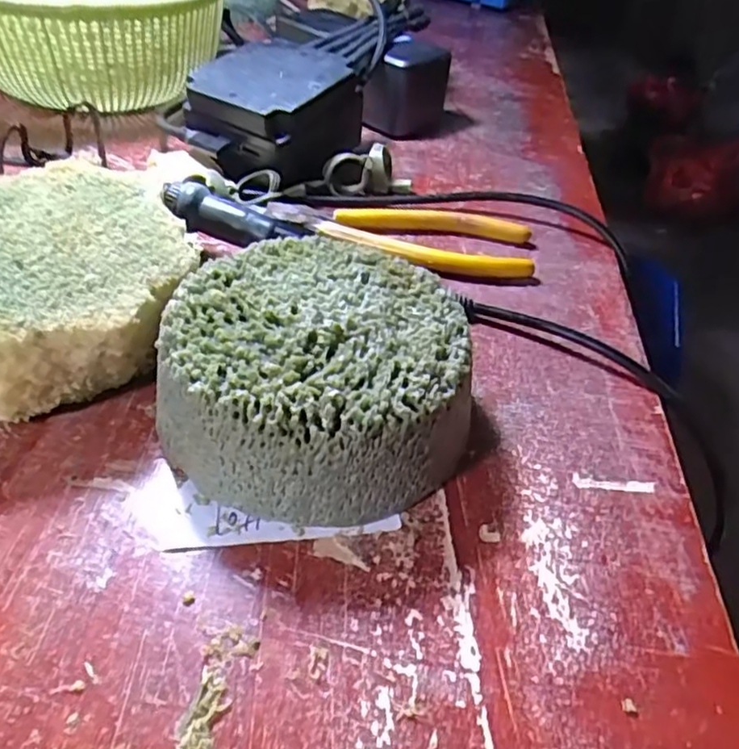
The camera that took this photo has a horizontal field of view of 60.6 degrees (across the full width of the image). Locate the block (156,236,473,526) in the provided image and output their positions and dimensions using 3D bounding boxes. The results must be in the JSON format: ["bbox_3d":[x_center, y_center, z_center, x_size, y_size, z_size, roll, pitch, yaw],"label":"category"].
[{"bbox_3d":[-0.017,0.000,0.218,0.098,0.046,0.093,4,42,-4],"label":"block"}]

